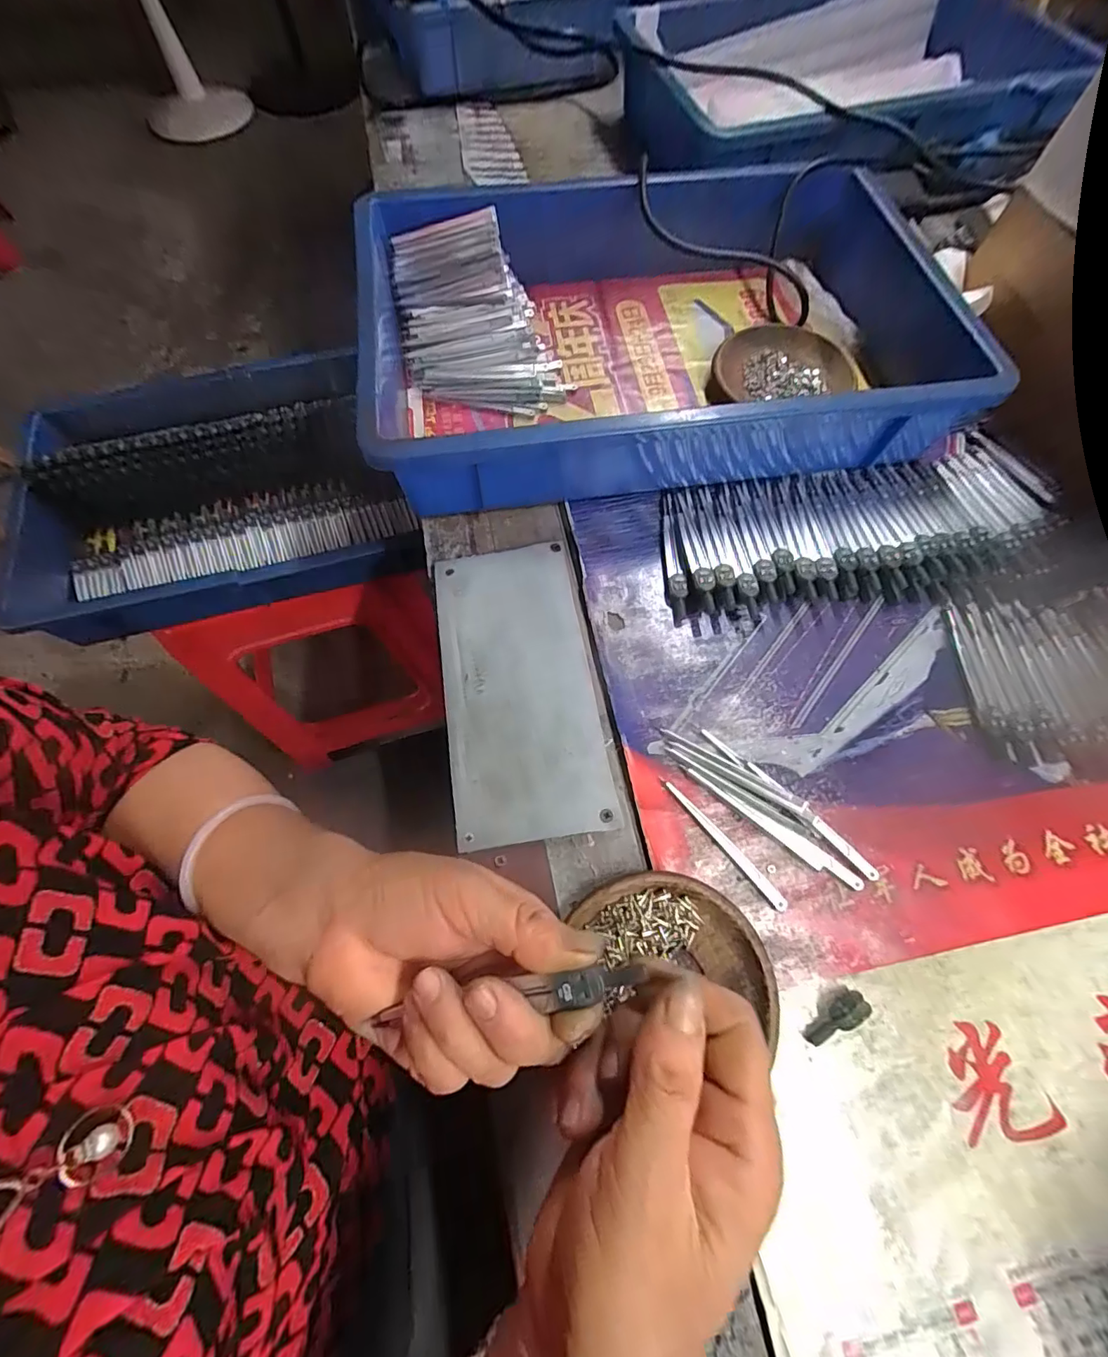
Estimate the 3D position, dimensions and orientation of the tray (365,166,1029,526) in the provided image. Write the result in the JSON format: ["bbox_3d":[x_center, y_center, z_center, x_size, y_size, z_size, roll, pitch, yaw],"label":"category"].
[{"bbox_3d":[0.078,-0.285,0.407,0.435,0.075,0.296,-8,68,-4],"label":"tray"}]

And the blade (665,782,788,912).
[{"bbox_3d":[0.100,0.094,0.293,0.009,0.005,0.089,-37,73,-14],"label":"blade"}]

